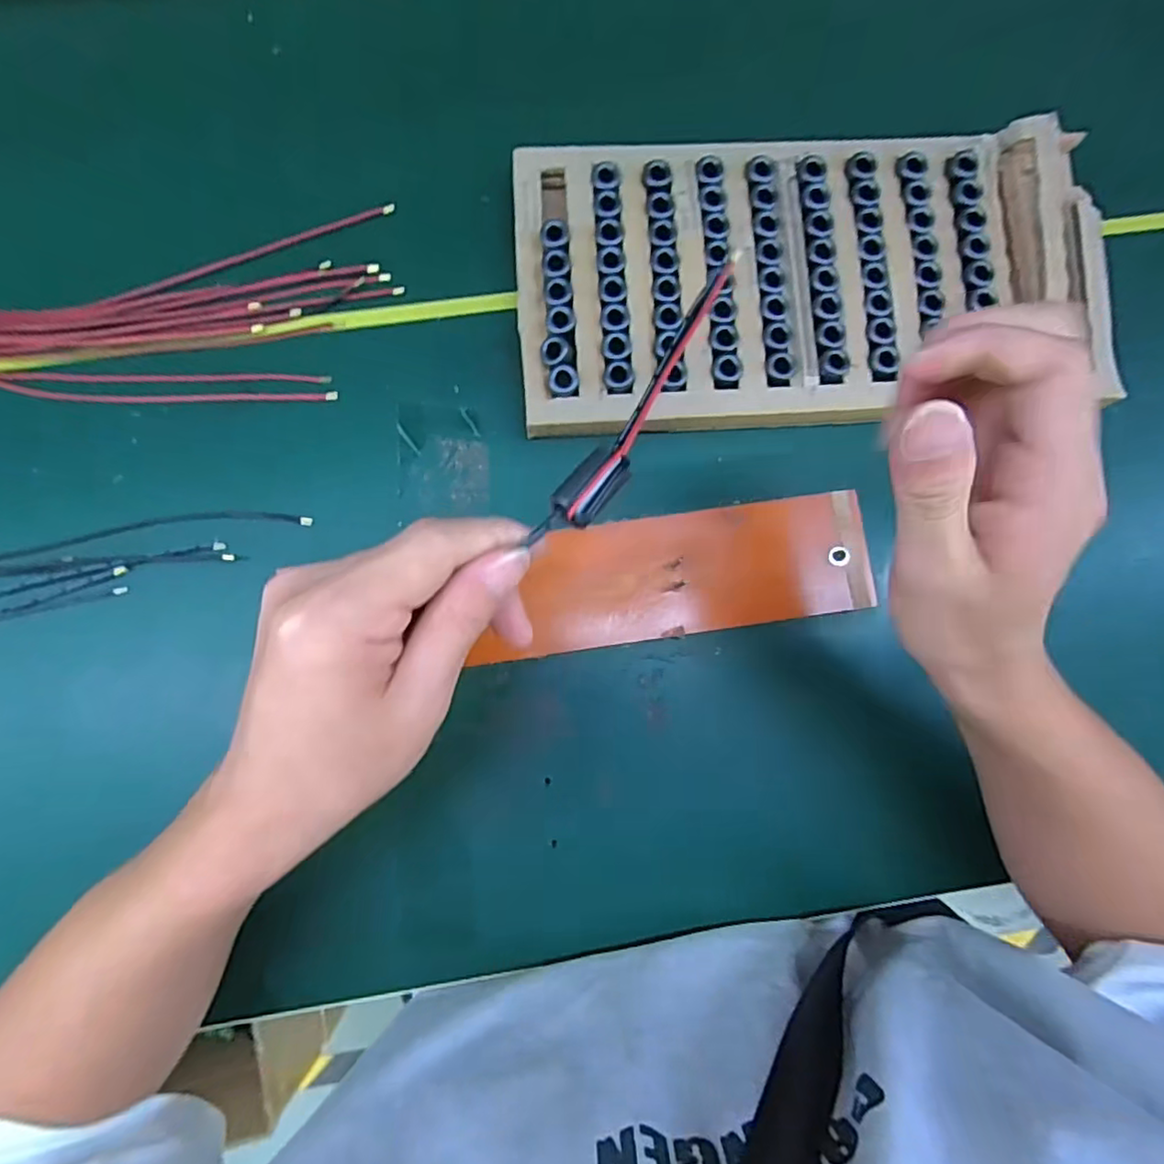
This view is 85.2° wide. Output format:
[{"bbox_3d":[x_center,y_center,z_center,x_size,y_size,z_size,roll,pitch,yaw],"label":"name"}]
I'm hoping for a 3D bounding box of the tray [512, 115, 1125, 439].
[{"bbox_3d":[0.141,-0.181,0.388,0.354,0.035,0.172,-3,85,-3],"label":"tray"}]

